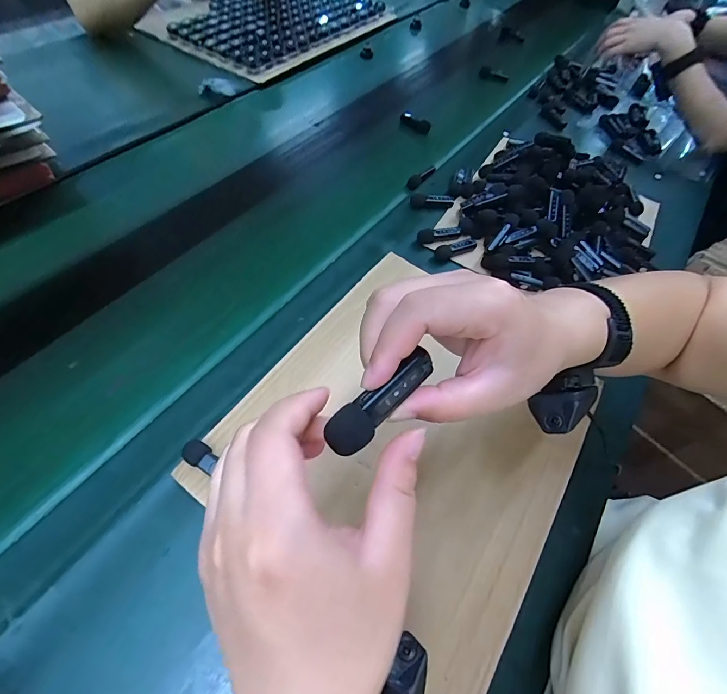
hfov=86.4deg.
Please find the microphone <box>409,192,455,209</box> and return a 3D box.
[{"bbox_3d":[0.106,-0.220,0.589,0.069,0.021,0.019,-3,57,-8],"label":"microphone"}]

